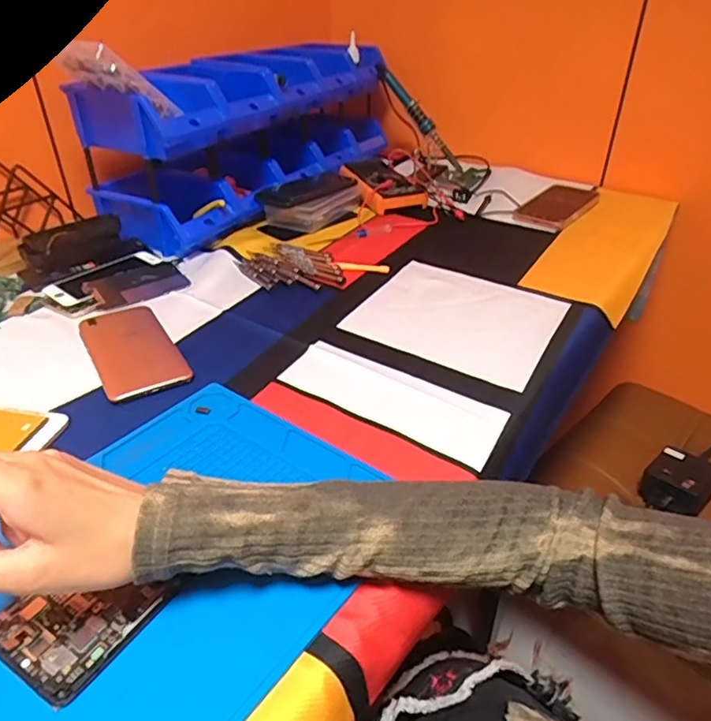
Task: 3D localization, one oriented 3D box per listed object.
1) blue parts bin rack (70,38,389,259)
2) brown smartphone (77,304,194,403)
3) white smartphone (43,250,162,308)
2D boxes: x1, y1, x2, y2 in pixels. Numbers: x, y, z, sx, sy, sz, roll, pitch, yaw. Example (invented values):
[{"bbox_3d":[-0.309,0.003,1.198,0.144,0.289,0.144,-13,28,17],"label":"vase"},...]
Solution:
[{"bbox_3d":[-0.146,-0.372,0.907,0.175,0.193,0.579,19,40,25],"label":"blue parts bin rack"},{"bbox_3d":[-0.219,-0.013,0.556,0.076,0.006,0.158,-21,41,-25],"label":"brown smartphone"},{"bbox_3d":[-0.300,-0.102,0.682,0.063,0.011,0.133,21,41,27],"label":"white smartphone"}]

